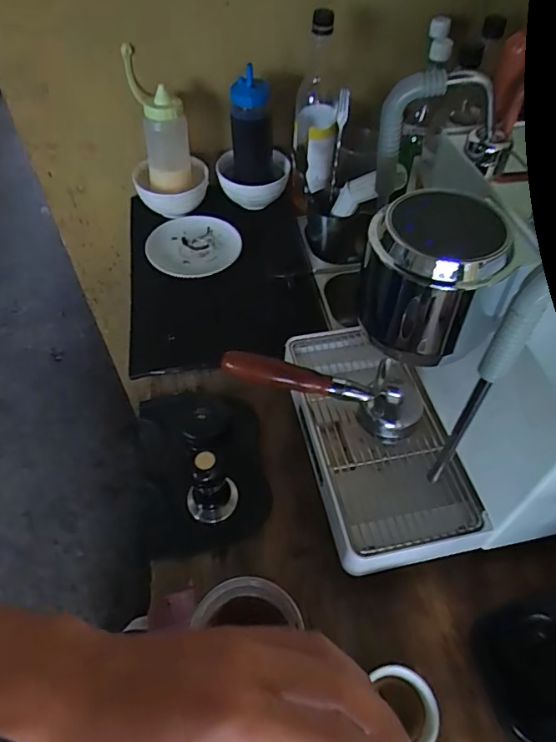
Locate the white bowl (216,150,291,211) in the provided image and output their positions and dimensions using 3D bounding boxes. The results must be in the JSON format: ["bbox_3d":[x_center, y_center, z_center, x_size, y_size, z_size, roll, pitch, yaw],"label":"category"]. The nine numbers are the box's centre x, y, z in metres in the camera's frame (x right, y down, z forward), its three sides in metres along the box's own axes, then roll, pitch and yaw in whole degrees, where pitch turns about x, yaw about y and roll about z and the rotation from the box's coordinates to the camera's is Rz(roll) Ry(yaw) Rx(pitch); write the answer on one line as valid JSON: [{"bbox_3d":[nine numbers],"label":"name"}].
[{"bbox_3d":[-0.040,-0.348,0.922,0.128,0.061,0.122,0,52,0],"label":"white bowl"}]

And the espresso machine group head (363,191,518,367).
[{"bbox_3d":[0.119,-0.074,0.399,0.093,0.114,0.089,0,52,0],"label":"espresso machine group head"}]

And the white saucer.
[{"bbox_3d":[-0.140,-0.207,0.842,0.151,0.018,0.137,-10,53,-8],"label":"white saucer"}]

